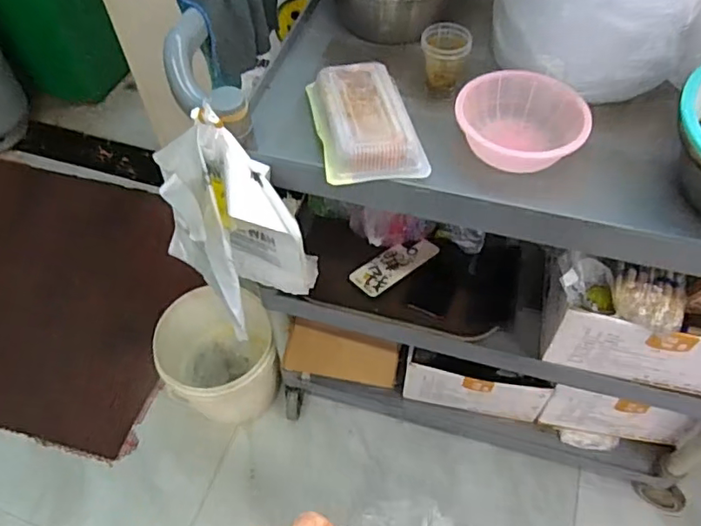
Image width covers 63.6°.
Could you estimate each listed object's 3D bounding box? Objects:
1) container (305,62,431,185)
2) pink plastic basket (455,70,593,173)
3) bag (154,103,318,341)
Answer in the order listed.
[{"bbox_3d":[0.016,-0.186,0.720,0.117,0.036,0.205,-9,56,-6],"label":"container"},{"bbox_3d":[0.208,-0.184,0.717,0.145,0.064,0.132,0,55,1],"label":"pink plastic basket"},{"bbox_3d":[-0.169,-0.064,0.758,0.149,0.259,0.209,-39,63,-23],"label":"bag"}]

